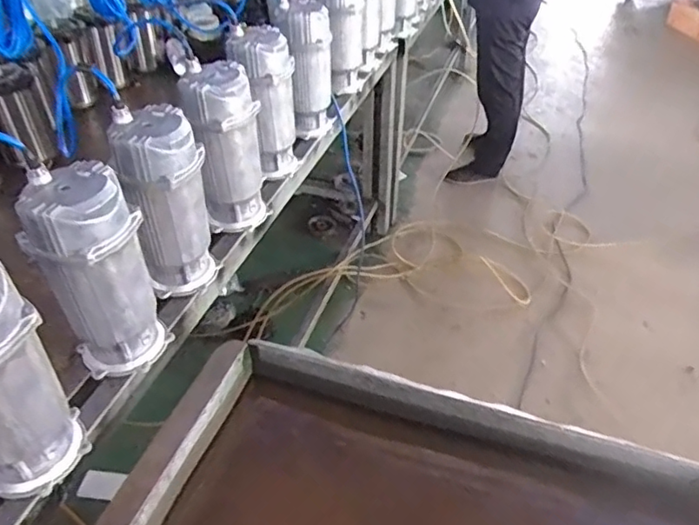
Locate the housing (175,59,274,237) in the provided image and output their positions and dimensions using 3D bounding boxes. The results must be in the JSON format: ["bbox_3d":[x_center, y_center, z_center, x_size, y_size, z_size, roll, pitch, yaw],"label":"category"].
[{"bbox_3d":[-0.231,-0.210,1.098,0.127,0.296,0.133,-9,42,-12],"label":"housing"}]

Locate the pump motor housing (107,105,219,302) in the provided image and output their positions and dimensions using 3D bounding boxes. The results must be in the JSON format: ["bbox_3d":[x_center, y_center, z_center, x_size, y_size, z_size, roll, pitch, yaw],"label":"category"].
[{"bbox_3d":[-0.292,-0.087,0.944,0.124,0.296,0.117,-9,42,-12],"label":"pump motor housing"}]

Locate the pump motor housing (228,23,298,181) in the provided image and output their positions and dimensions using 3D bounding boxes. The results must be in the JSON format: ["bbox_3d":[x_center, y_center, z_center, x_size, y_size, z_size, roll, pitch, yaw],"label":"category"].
[{"bbox_3d":[-0.175,-0.313,1.209,0.129,0.295,0.113,-6,41,-8],"label":"pump motor housing"}]

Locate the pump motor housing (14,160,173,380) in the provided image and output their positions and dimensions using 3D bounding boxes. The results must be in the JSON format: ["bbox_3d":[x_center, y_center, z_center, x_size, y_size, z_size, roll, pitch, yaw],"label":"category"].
[{"bbox_3d":[-0.353,0.024,0.818,0.140,0.295,0.112,-23,46,-25],"label":"pump motor housing"}]

